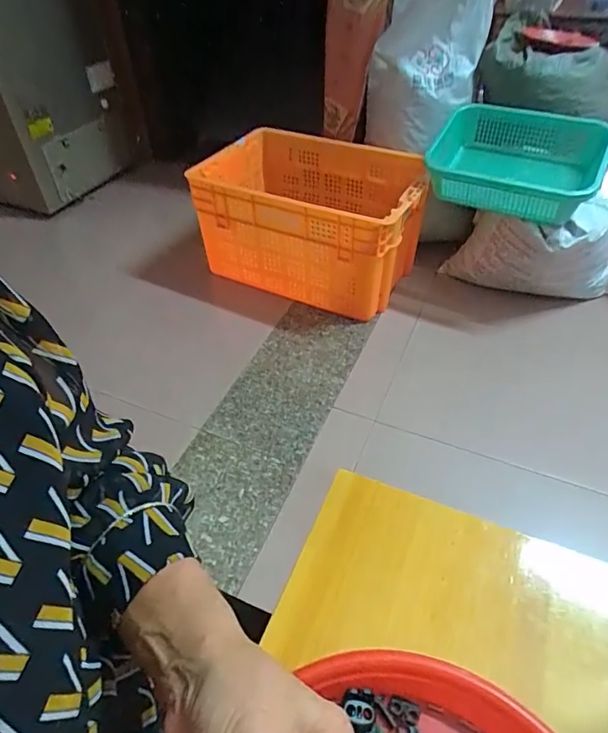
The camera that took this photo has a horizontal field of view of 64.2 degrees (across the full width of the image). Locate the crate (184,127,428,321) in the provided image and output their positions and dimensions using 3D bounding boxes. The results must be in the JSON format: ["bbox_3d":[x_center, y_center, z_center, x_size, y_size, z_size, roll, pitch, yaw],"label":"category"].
[{"bbox_3d":[0.029,-0.405,1.378,0.553,0.333,0.399,16,48,17],"label":"crate"}]

